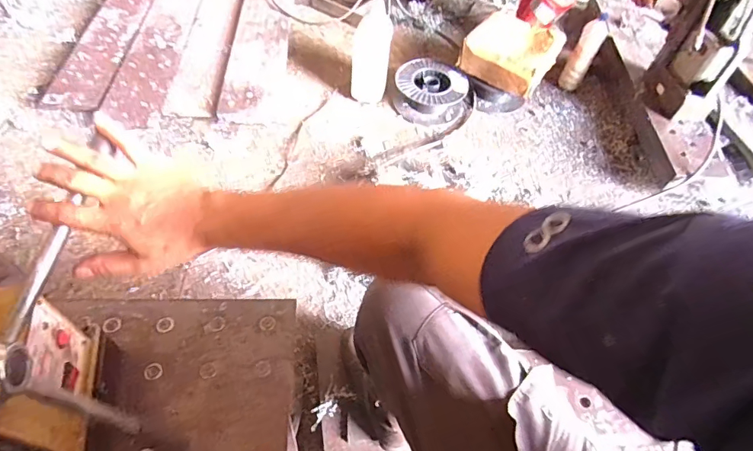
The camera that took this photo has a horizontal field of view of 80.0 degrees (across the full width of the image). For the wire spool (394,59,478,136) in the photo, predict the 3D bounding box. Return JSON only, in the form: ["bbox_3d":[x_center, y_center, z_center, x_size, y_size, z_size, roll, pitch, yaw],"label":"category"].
[{"bbox_3d":[0.216,-0.487,1.659,0.291,0.116,0.274,3,54,-4],"label":"wire spool"}]

